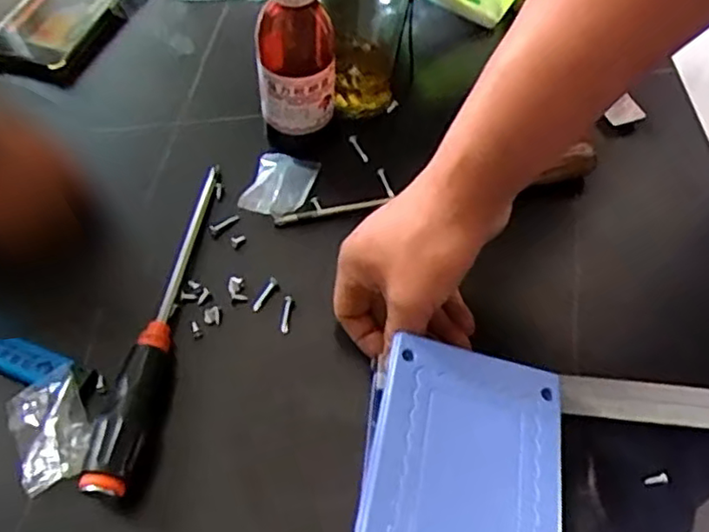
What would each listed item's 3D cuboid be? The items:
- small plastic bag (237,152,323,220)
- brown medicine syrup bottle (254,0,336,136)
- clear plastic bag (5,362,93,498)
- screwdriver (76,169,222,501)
[{"bbox_3d":[-0.056,-0.062,0.488,0.045,0.007,0.060,14,57,6],"label":"small plastic bag"},{"bbox_3d":[-0.043,-0.152,0.461,0.056,0.122,0.048,-5,57,-6],"label":"brown medicine syrup bottle"},{"bbox_3d":[-0.177,0.094,0.375,0.041,0.010,0.061,-21,60,-16],"label":"clear plastic bag"},{"bbox_3d":[-0.126,0.026,0.417,0.029,0.030,0.237,4,56,0],"label":"screwdriver"}]

